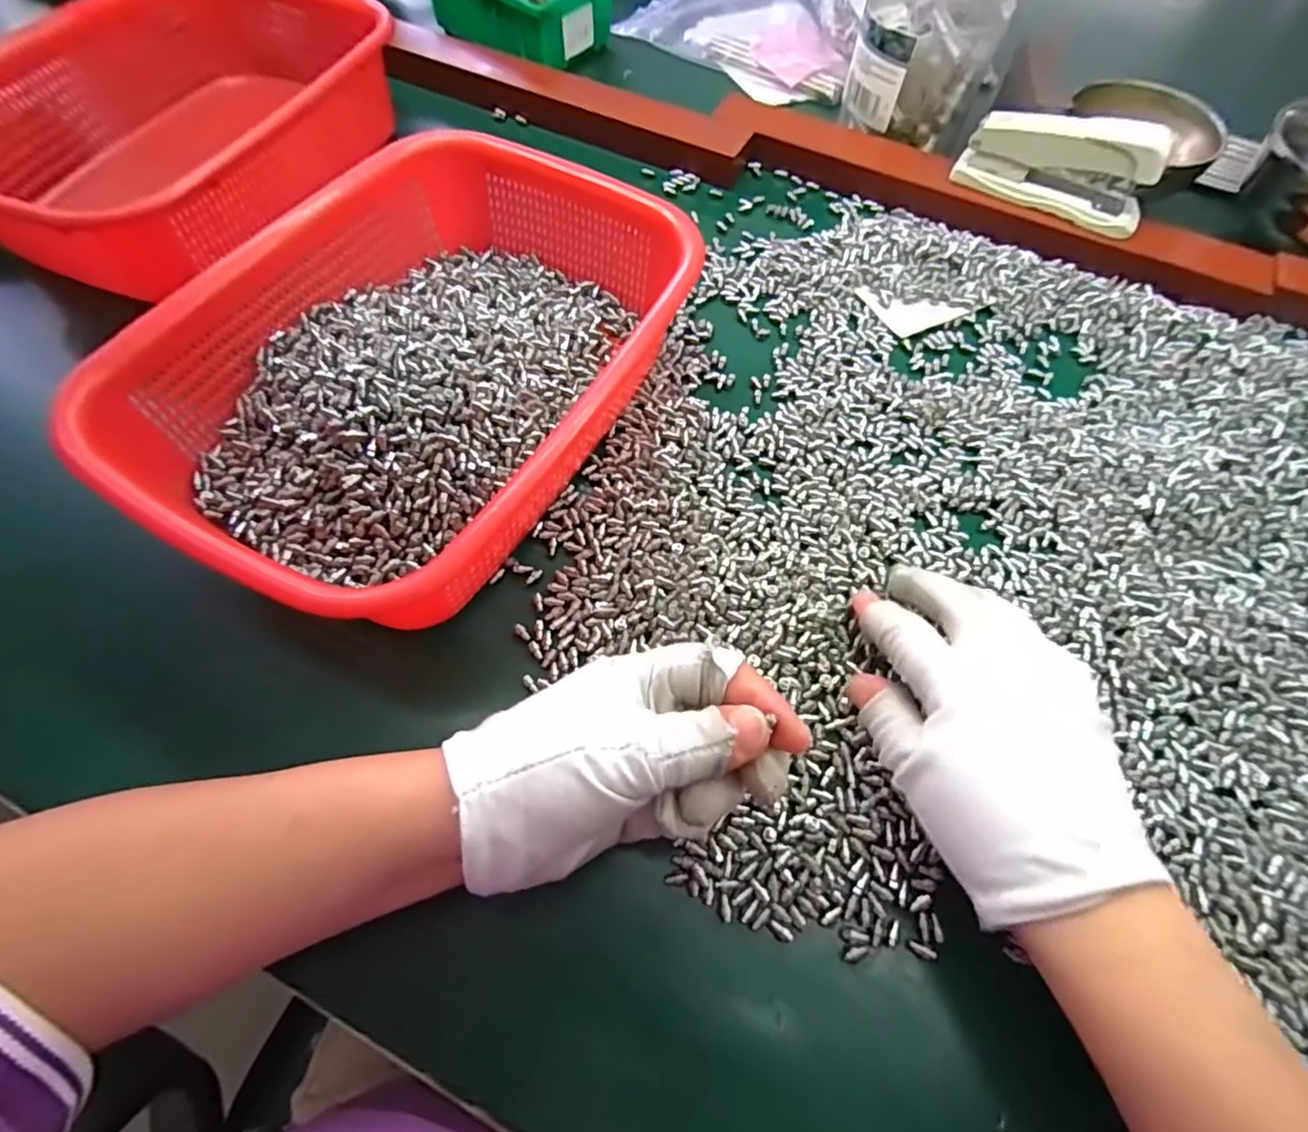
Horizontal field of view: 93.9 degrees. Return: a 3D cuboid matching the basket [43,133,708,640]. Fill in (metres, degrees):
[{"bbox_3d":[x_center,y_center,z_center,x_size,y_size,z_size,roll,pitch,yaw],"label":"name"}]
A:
[{"bbox_3d":[-0.114,-0.106,0.325,0.206,0.072,0.279,27,65,12],"label":"basket"}]

